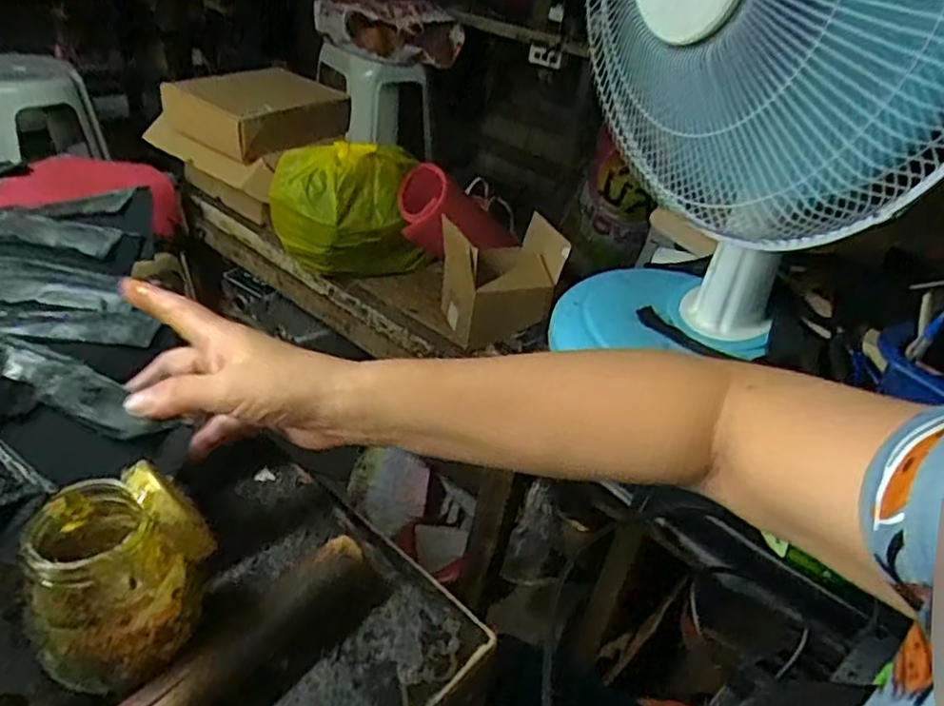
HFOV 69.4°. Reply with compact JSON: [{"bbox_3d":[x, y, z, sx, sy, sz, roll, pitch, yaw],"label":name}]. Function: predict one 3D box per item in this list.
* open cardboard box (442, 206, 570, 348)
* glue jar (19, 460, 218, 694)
[{"bbox_3d":[0.043,-0.099,1.019,0.163,0.165,0.128,-3,37,-15],"label":"open cardboard box"},{"bbox_3d":[-0.164,0.101,0.307,0.065,0.069,0.072,27,40,25],"label":"glue jar"}]

